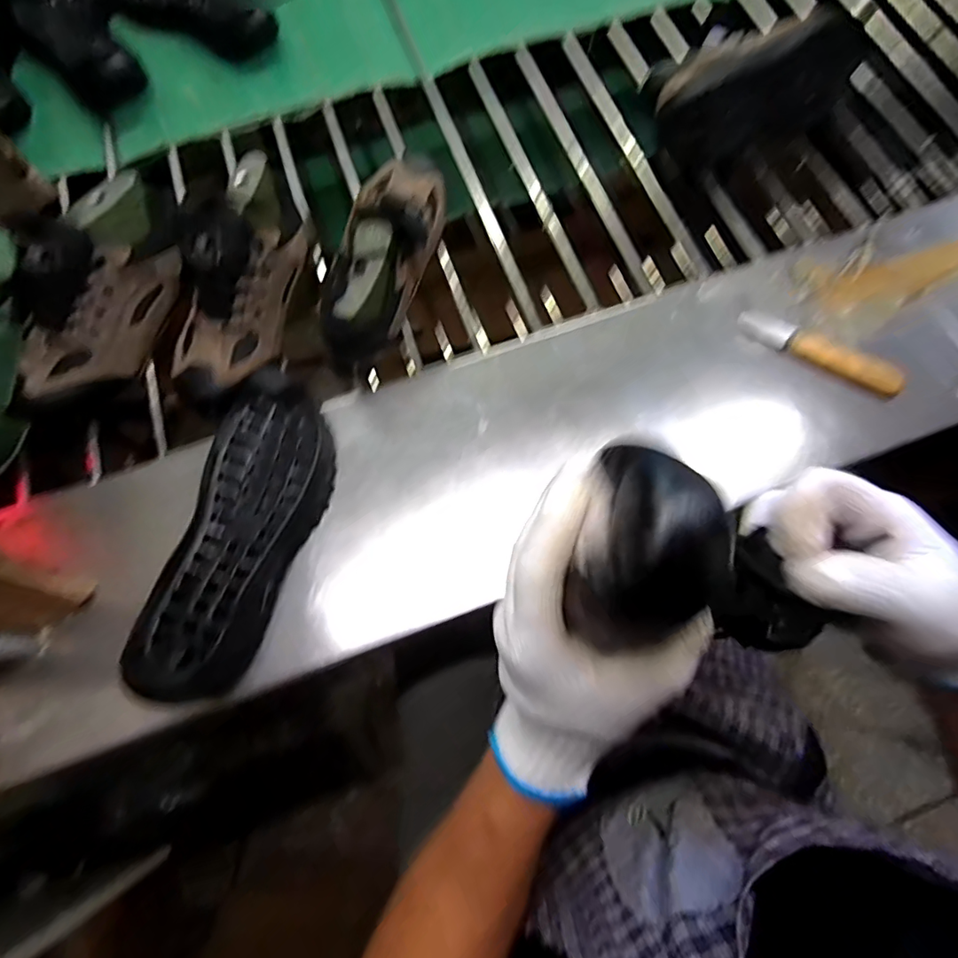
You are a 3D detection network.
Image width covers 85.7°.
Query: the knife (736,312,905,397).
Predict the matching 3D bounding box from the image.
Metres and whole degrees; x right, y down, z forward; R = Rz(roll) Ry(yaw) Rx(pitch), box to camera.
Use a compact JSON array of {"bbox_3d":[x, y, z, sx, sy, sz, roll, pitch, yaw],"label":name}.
[{"bbox_3d":[0.344,-0.130,0.525,0.162,0.017,0.025,28,73,9],"label":"knife"}]

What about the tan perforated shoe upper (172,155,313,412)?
[{"bbox_3d":[-0.240,-0.195,0.517,0.092,0.110,0.261,14,85,5],"label":"tan perforated shoe upper"}]

